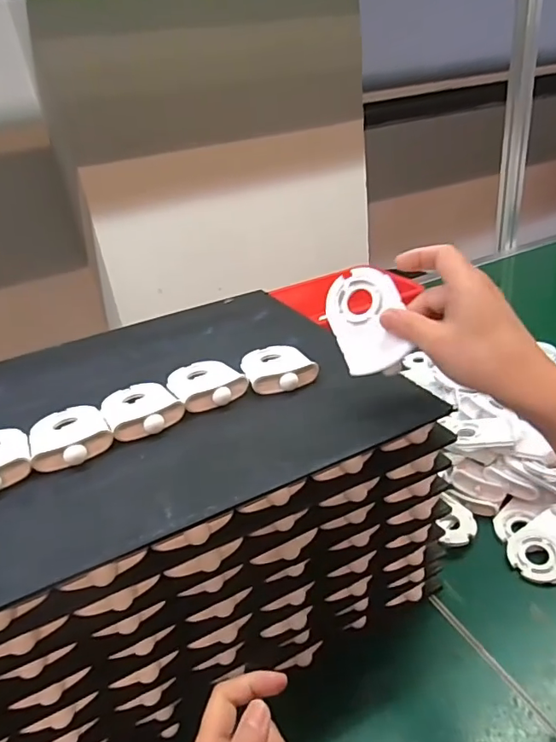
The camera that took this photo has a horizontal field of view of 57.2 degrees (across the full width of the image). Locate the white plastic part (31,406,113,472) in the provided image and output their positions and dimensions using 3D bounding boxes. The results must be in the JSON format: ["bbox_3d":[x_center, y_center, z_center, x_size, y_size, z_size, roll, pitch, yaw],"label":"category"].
[{"bbox_3d":[-0.168,0.048,0.409,0.058,0.014,0.089,-20,31,-21],"label":"white plastic part"}]

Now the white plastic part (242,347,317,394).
[{"bbox_3d":[-0.002,-0.005,0.470,0.059,0.015,0.085,-15,29,-13],"label":"white plastic part"}]

